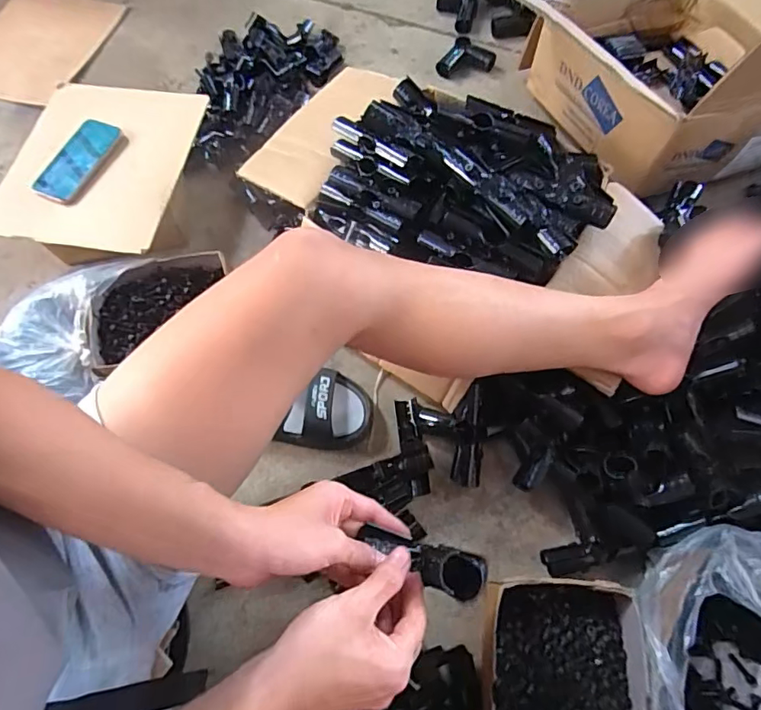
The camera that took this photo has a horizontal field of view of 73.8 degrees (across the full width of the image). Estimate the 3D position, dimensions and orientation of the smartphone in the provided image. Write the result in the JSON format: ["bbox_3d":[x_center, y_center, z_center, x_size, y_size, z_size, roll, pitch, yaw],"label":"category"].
[{"bbox_3d":[-0.460,-0.297,0.770,0.066,0.015,0.153,20,67,-2],"label":"smartphone"}]

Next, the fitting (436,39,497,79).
[{"bbox_3d":[0.159,-0.545,0.942,0.104,0.031,0.067,11,69,7],"label":"fitting"}]

